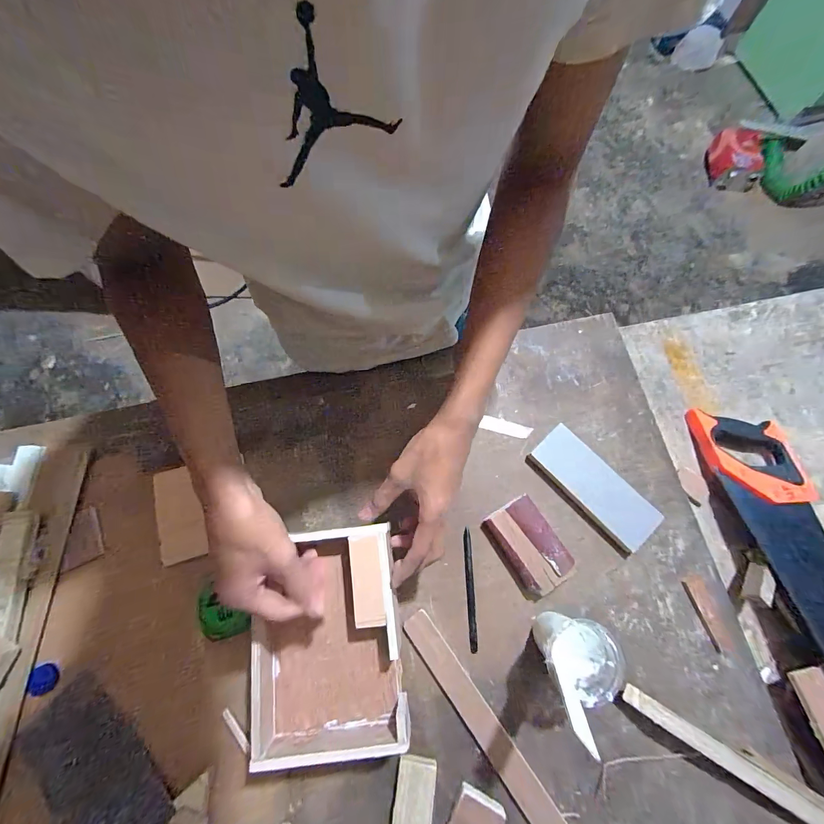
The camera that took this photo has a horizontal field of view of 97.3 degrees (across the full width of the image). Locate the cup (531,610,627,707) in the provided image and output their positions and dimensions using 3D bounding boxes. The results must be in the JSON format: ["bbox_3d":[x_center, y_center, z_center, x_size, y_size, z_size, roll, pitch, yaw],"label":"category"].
[{"bbox_3d":[0.174,0.256,0.388,0.061,0.090,0.061,0,73,1],"label":"cup"}]

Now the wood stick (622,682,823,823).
[{"bbox_3d":[0.340,0.370,0.380,0.248,0.024,0.020,30,76,10],"label":"wood stick"}]

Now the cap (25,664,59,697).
[{"bbox_3d":[-0.434,0.315,0.426,0.029,0.009,0.031,0,73,1],"label":"cap"}]

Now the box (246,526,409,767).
[{"bbox_3d":[-0.085,0.233,0.373,0.144,0.047,0.209,-6,73,0],"label":"box"}]

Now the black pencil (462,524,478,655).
[{"bbox_3d":[0.072,0.218,0.449,0.010,0.004,0.139,-2,73,1],"label":"black pencil"}]

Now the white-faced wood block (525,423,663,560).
[{"bbox_3d":[0.233,0.097,0.471,0.074,0.017,0.163,-40,76,-10],"label":"white-faced wood block"}]

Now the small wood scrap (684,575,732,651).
[{"bbox_3d":[0.353,0.238,0.432,0.021,0.004,0.081,-15,73,-3],"label":"small wood scrap"}]

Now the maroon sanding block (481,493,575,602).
[{"bbox_3d":[0.143,0.166,0.449,0.071,0.026,0.106,-29,74,-7],"label":"maroon sanding block"}]

